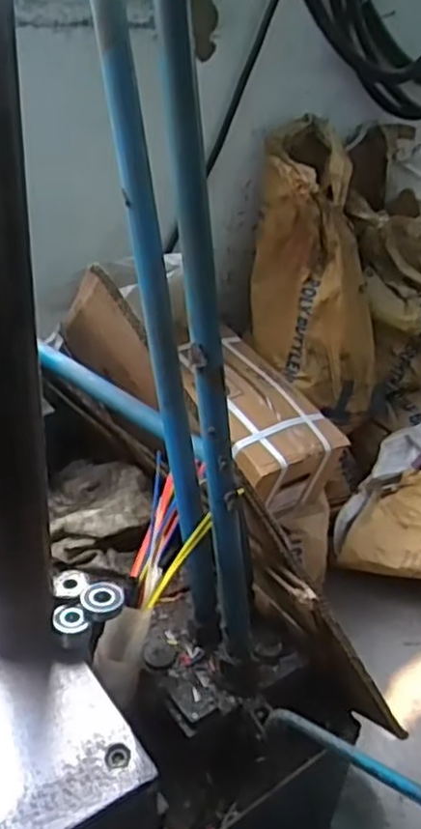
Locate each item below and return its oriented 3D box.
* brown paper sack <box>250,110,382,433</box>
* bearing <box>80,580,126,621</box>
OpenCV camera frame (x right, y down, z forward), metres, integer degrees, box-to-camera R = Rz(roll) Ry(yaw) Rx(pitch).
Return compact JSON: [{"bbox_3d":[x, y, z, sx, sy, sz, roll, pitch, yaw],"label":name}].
[{"bbox_3d":[0.209,-0.259,1.358,0.231,0.579,0.157,-17,13,-30],"label":"brown paper sack"},{"bbox_3d":[-0.100,0.172,0.650,0.038,0.009,0.039,3,32,-2],"label":"bearing"}]

